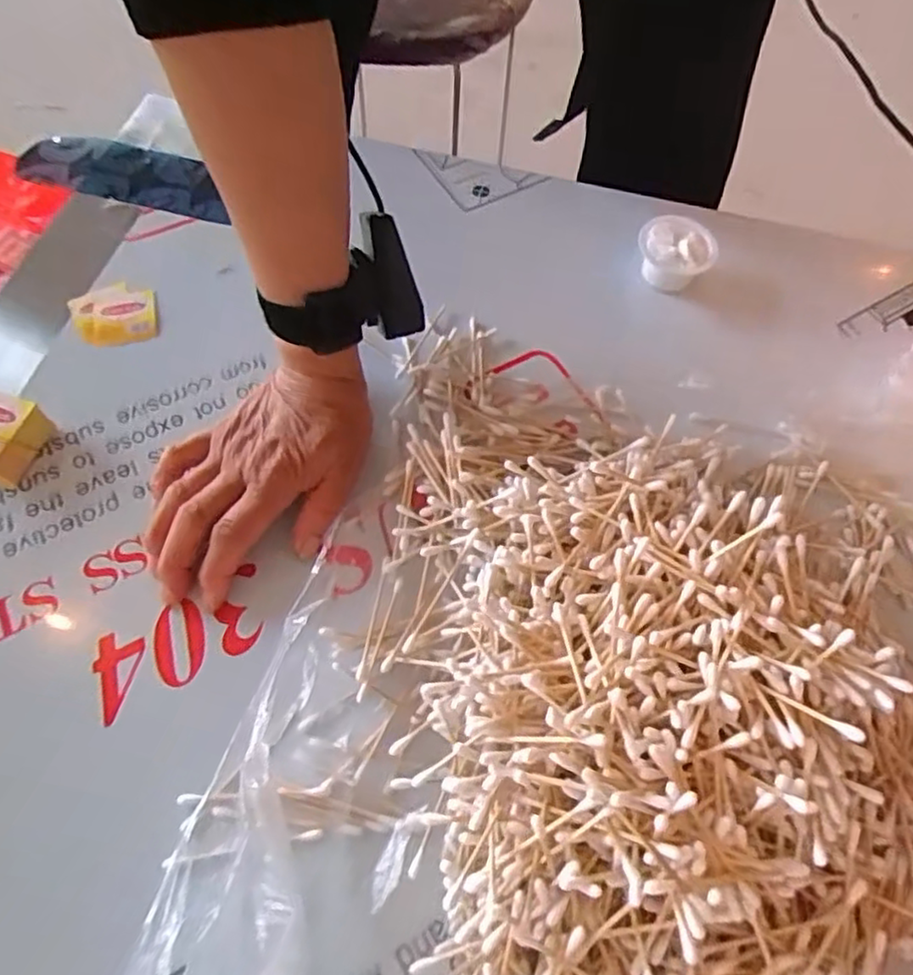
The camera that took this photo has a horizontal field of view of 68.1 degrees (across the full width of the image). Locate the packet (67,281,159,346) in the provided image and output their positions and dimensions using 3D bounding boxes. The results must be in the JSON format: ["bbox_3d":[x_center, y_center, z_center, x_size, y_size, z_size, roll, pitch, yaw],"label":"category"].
[{"bbox_3d":[-0.229,-0.116,0.451,0.052,0.006,0.050,-17,66,-12],"label":"packet"}]

